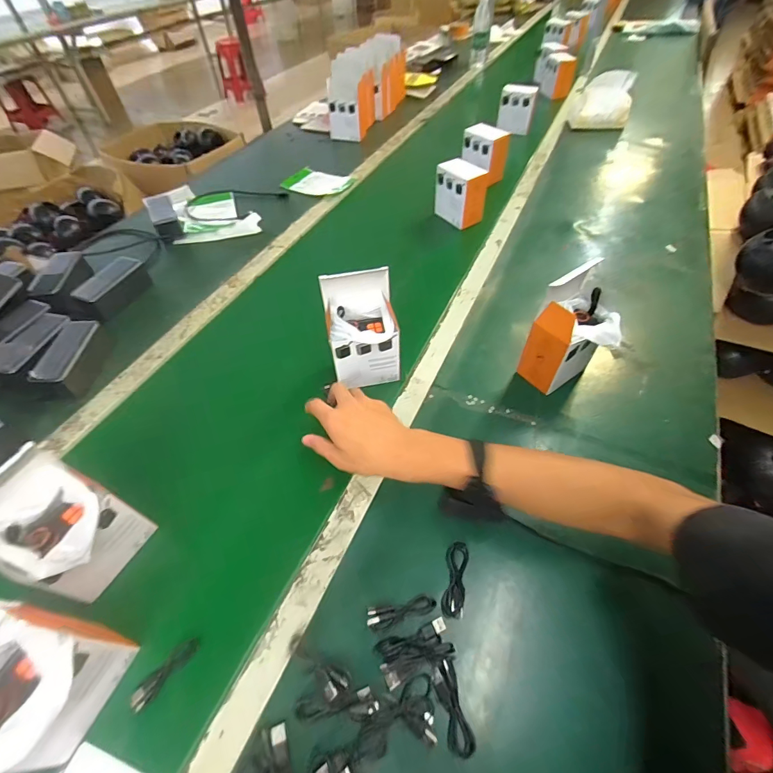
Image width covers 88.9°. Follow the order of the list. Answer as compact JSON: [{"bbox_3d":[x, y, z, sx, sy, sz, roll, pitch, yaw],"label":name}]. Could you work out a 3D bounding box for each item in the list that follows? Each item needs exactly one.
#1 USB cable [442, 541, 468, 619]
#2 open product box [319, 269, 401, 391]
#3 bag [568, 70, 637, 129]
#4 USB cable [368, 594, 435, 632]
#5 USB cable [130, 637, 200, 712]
[{"bbox_3d":[0.077,0.217,0.445,0.024,0.016,0.077,7,53,10],"label":"USB cable"},{"bbox_3d":[-0.035,-0.081,0.593,0.098,0.159,0.079,-9,52,-3],"label":"open product box"},{"bbox_3d":[0.697,-0.929,1.278,0.173,0.131,0.173,10,53,12],"label":"bag"},{"bbox_3d":[0.016,0.242,0.425,0.074,0.019,0.023,-16,53,-9],"label":"USB cable"},{"bbox_3d":[-0.228,0.294,0.407,0.017,0.013,0.071,26,38,22],"label":"USB cable"}]

